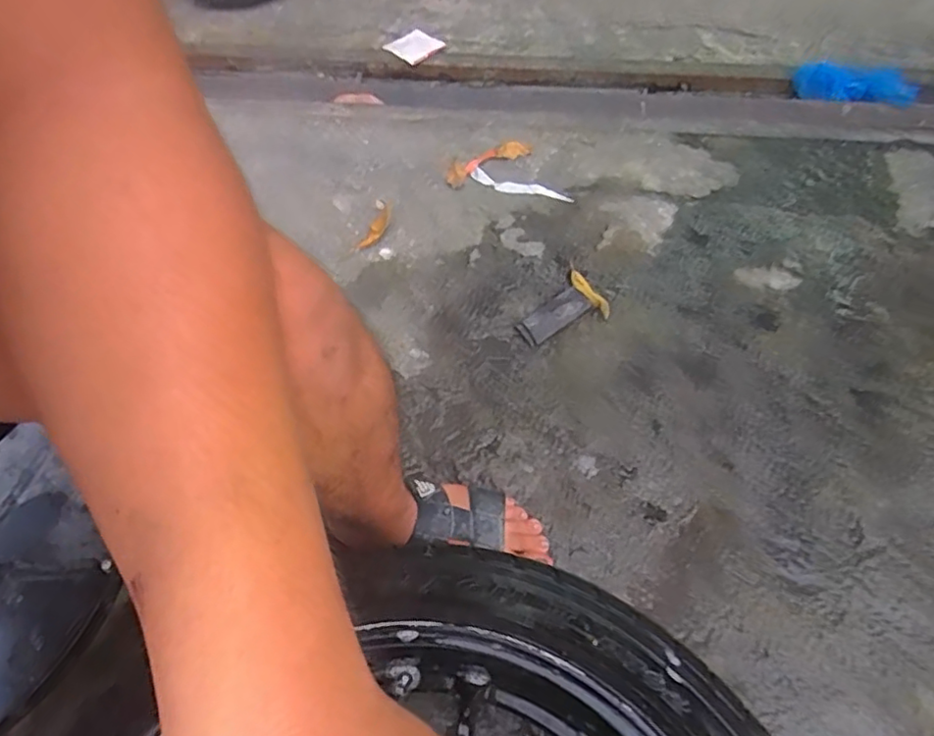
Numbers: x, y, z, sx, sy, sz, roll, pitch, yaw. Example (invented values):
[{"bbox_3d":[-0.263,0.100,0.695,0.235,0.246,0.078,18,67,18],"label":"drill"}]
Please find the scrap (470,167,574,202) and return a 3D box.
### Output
[{"bbox_3d":[0.088,-0.306,1.032,0.179,0.013,0.033,22,62,19],"label":"scrap"}]

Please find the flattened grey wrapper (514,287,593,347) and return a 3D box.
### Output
[{"bbox_3d":[0.125,-0.076,0.868,0.116,0.017,0.045,-34,64,-19],"label":"flattened grey wrapper"}]

